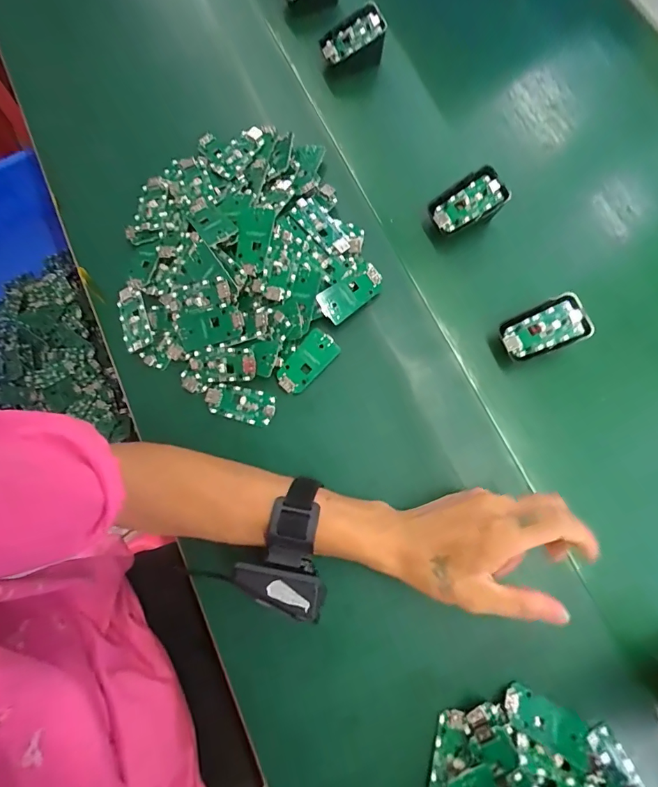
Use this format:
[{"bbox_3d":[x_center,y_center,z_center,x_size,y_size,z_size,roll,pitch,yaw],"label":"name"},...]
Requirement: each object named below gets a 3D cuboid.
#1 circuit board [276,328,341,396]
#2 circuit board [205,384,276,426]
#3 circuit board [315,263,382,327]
[{"bbox_3d":[-0.020,-0.028,0.380,0.031,0.008,0.063,42,81,8],"label":"circuit board"},{"bbox_3d":[-0.082,0.010,0.378,0.063,0.004,0.031,10,78,2],"label":"circuit board"},{"bbox_3d":[0.022,-0.093,0.382,0.066,0.007,0.031,-35,88,-12],"label":"circuit board"}]

